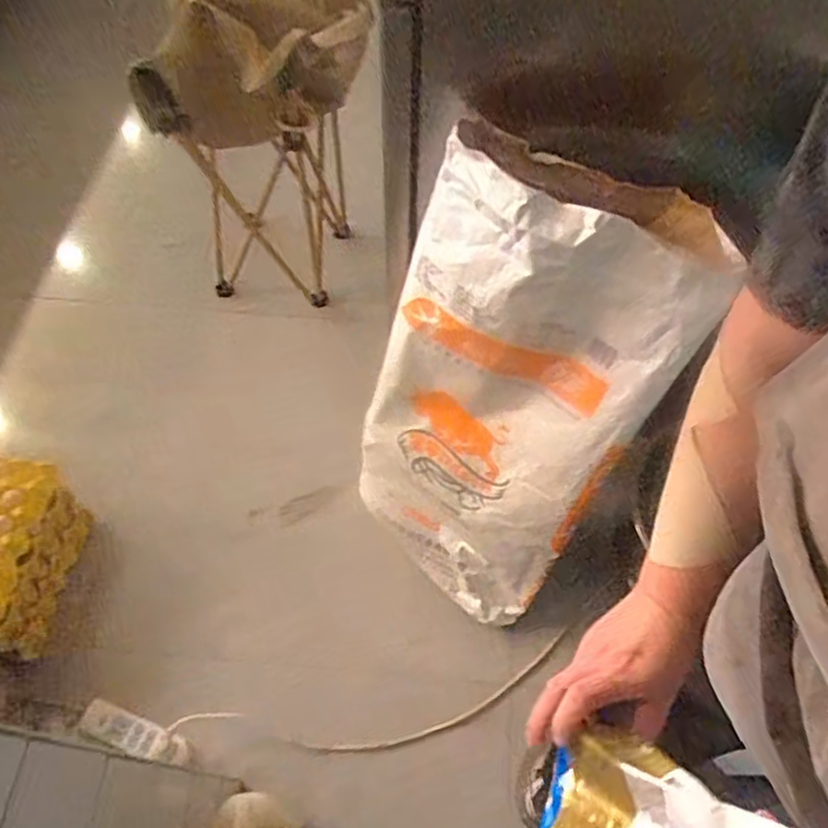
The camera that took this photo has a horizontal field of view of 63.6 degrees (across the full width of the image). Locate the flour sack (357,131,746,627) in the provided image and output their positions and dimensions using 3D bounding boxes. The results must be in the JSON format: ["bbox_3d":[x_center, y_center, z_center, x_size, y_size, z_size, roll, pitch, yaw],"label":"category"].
[{"bbox_3d":[0.144,-0.021,1.064,0.395,0.773,0.205,29,43,11],"label":"flour sack"}]

